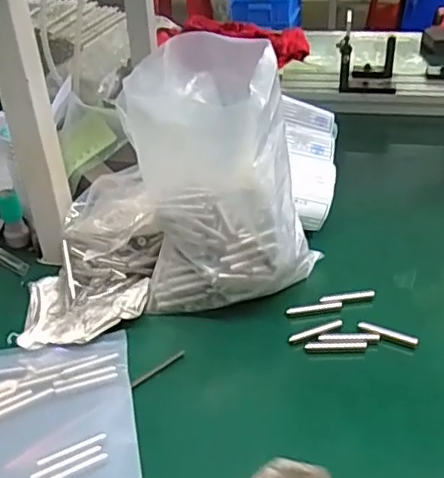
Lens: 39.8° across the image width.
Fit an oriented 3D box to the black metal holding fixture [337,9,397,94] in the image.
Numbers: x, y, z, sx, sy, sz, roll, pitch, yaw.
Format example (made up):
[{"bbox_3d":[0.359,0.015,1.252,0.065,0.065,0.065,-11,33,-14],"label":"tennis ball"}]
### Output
[{"bbox_3d":[0.207,-0.266,0.870,0.084,0.096,0.082,0,34,8],"label":"black metal holding fixture"}]

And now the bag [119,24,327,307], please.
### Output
[{"bbox_3d":[0.001,-0.036,0.502,0.139,0.220,0.095,4,35,14],"label":"bag"}]

